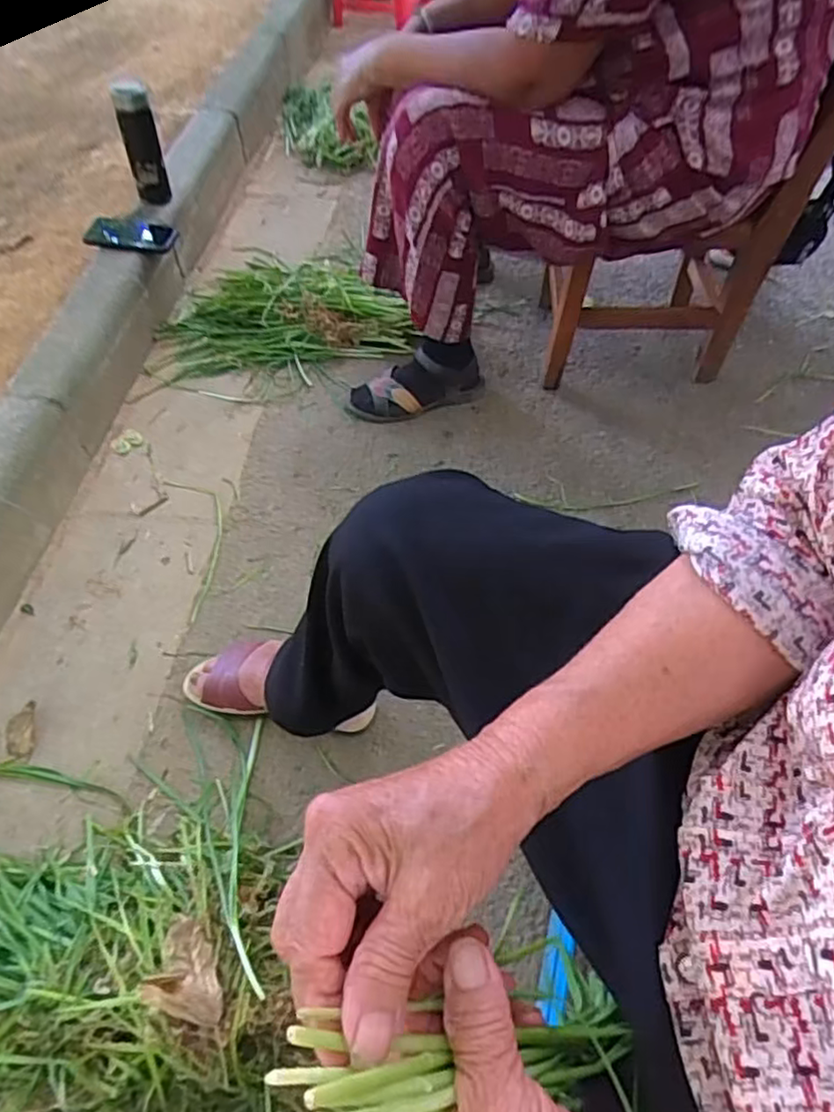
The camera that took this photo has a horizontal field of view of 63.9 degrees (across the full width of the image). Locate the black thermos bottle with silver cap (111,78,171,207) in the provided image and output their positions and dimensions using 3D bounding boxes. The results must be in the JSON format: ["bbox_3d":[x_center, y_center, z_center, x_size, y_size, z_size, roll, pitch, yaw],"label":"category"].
[{"bbox_3d":[-0.509,-0.759,1.242,0.069,0.208,0.070,-19,55,-10],"label":"black thermos bottle with silver cap"}]

